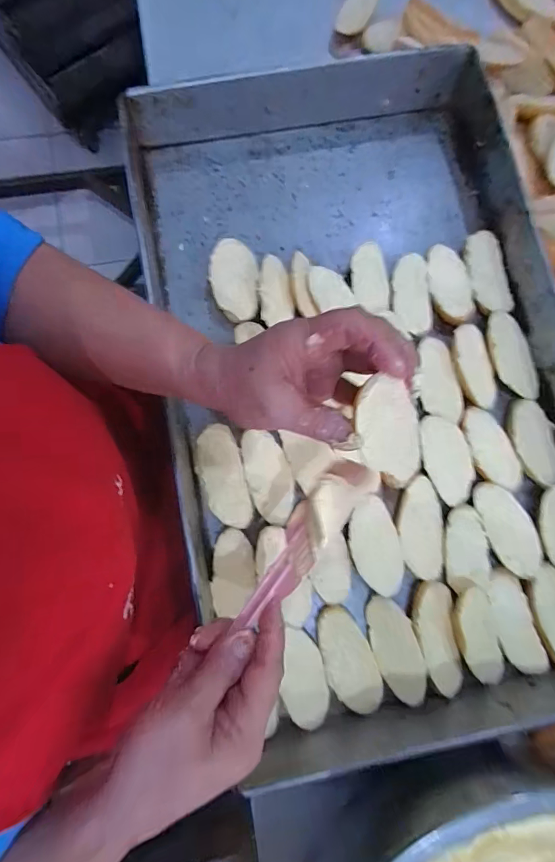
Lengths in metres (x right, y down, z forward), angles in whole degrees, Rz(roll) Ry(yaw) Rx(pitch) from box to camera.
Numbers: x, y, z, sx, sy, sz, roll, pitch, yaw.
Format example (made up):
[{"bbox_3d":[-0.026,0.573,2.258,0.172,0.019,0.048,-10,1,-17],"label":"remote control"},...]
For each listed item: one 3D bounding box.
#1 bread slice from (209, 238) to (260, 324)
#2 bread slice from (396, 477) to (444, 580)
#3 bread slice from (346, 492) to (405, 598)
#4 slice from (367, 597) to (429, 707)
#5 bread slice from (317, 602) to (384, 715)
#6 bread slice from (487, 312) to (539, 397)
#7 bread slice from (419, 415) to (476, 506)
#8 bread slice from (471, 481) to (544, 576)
[{"bbox_3d":[-0.043,-0.150,0.415,0.046,0.021,0.083,-5,81,-2],"label":"bread slice"},{"bbox_3d":[0.131,0.089,0.381,0.042,0.007,0.089,3,81,-1],"label":"bread slice"},{"bbox_3d":[0.088,0.104,0.375,0.043,0.013,0.083,-15,81,-3],"label":"bread slice"},{"bbox_3d":[0.104,0.190,0.358,0.038,0.009,0.083,-16,82,-4],"label":"slice"},{"bbox_3d":[0.062,0.201,0.365,0.043,0.008,0.088,-17,82,-4],"label":"bread slice"},{"bbox_3d":[0.231,-0.075,0.403,0.043,0.007,0.089,-16,82,-4],"label":"bread slice"},{"bbox_3d":[0.159,0.027,0.383,0.044,0.008,0.080,-5,81,-2],"label":"bread slice"},{"bbox_3d":[0.212,0.090,0.378,0.041,0.006,0.088,-22,82,-4],"label":"bread slice"}]

